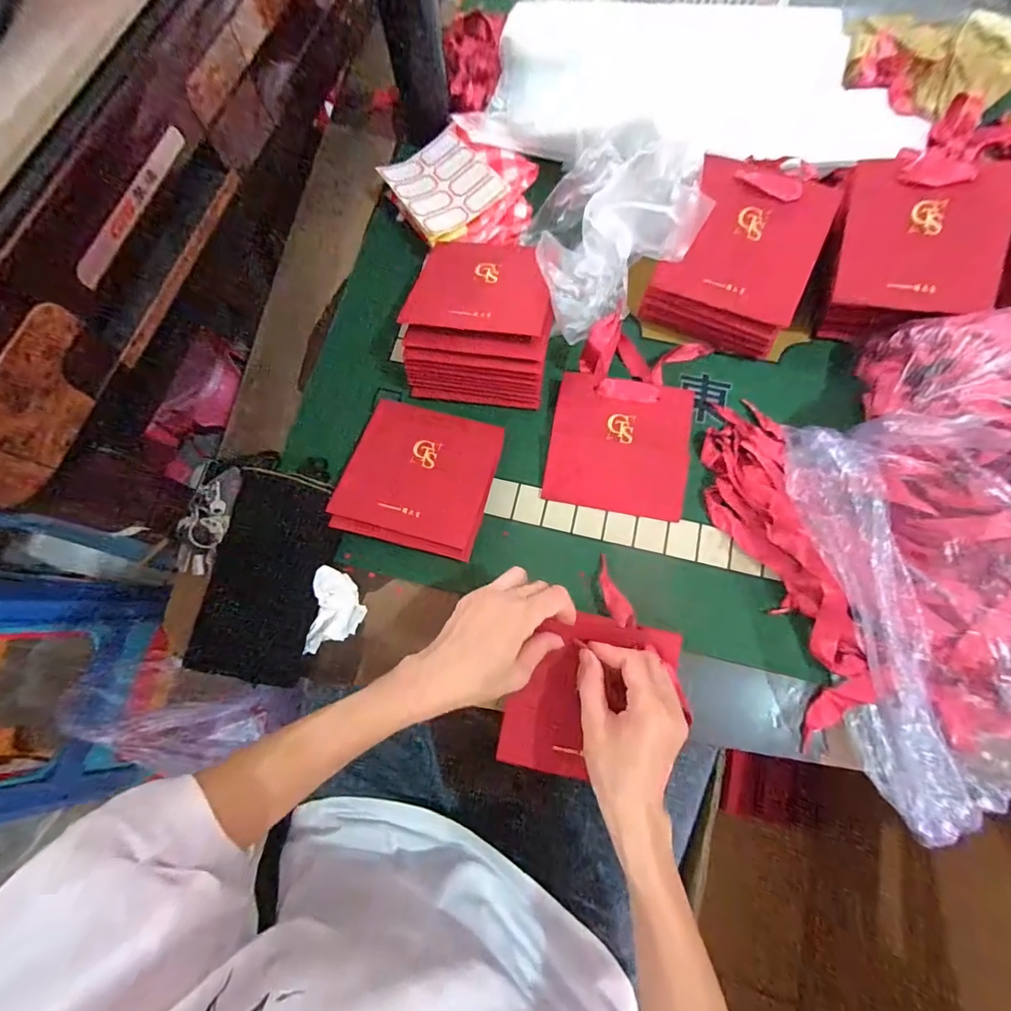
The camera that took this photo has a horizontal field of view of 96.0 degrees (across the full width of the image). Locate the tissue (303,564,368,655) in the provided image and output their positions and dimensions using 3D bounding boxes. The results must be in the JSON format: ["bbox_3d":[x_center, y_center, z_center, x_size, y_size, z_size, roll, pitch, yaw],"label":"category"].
[{"bbox_3d":[-0.162,0.102,0.435,0.046,0.021,0.078,7,74,3],"label":"tissue"}]

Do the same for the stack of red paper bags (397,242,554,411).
[{"bbox_3d":[-0.023,-0.200,0.485,0.151,0.078,0.170,8,74,3],"label":"stack of red paper bags"}]

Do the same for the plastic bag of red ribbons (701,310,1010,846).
[{"bbox_3d":[0.395,0.018,0.366,0.339,0.152,0.384,-14,74,-3],"label":"plastic bag of red ribbons"}]

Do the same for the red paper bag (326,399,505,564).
[{"bbox_3d":[-0.086,-0.031,0.465,0.141,0.030,0.147,14,74,5],"label":"red paper bag"}]

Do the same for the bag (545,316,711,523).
[{"bbox_3d":[0.124,-0.097,0.464,0.140,0.057,0.196,10,74,4],"label":"bag"}]

